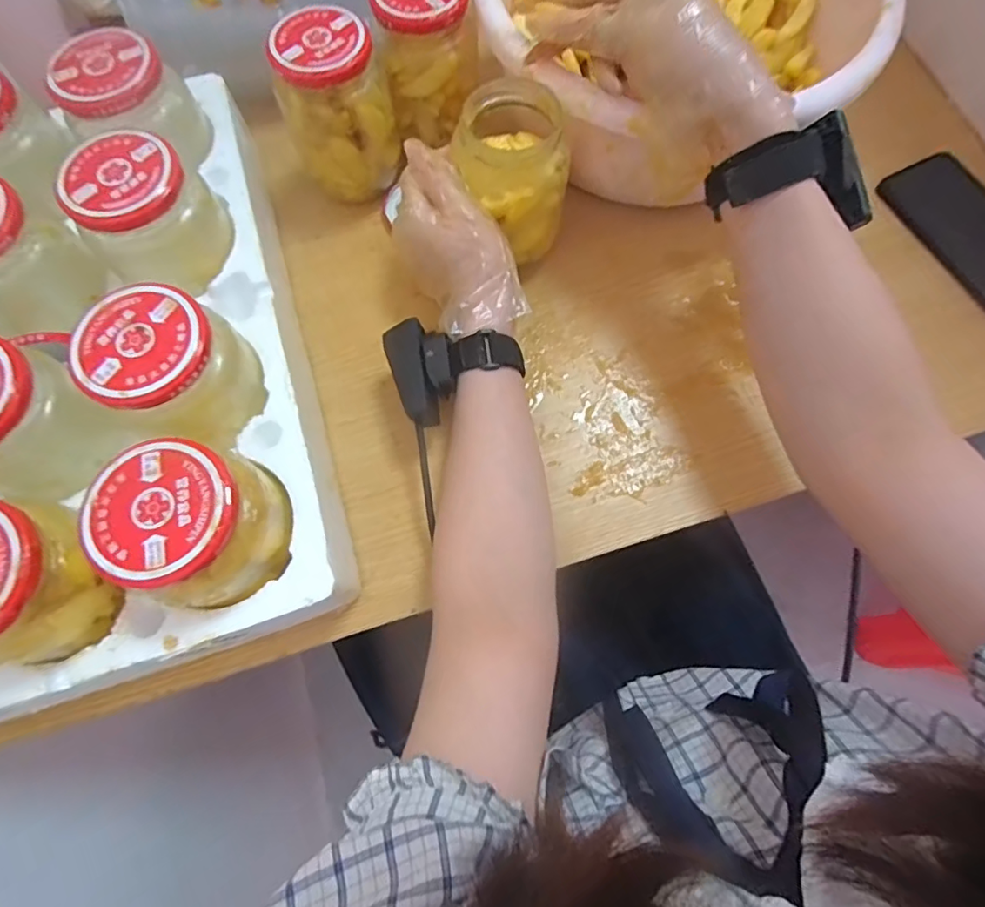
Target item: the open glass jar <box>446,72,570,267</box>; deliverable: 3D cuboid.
[{"bbox_3d":[0.012,-0.200,0.386,0.074,0.098,0.079,0,74,0],"label":"open glass jar"}]

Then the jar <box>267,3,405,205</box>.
[{"bbox_3d":[-0.115,-0.258,0.415,0.079,0.113,0.071,-16,74,-4],"label":"jar"}]

